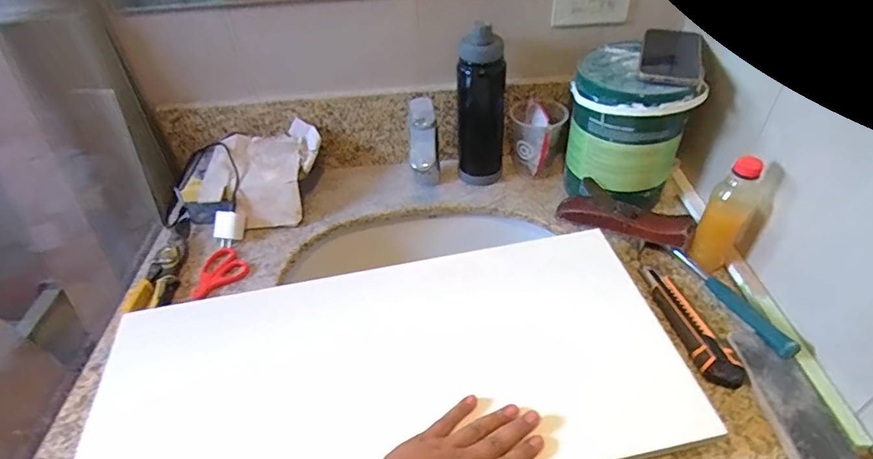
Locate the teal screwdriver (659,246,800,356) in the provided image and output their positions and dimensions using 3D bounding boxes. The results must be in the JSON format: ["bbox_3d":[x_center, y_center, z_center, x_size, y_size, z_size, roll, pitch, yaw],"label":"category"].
[{"bbox_3d":[0.380,0.084,0.632,0.025,0.029,0.213,-13,43,-10],"label":"teal screwdriver"}]

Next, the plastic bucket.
[{"bbox_3d":[0.301,-0.156,0.753,0.178,0.197,0.164,11,45,17],"label":"plastic bucket"}]

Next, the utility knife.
[{"bbox_3d":[0.323,0.116,0.620,0.044,0.017,0.189,-8,43,-4],"label":"utility knife"}]

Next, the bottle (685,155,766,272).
[{"bbox_3d":[0.390,-0.025,0.642,0.055,0.165,0.063,27,51,30],"label":"bottle"}]

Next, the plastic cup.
[{"bbox_3d":[0.180,-0.161,0.856,0.089,0.133,0.091,-2,42,2],"label":"plastic cup"}]

